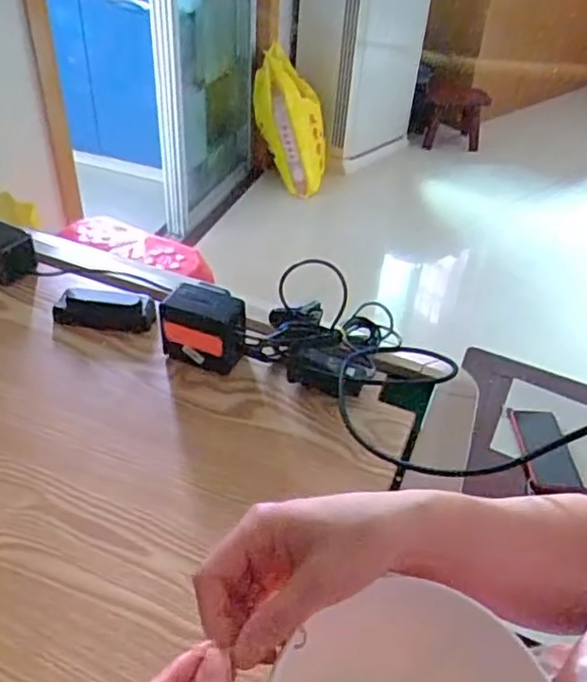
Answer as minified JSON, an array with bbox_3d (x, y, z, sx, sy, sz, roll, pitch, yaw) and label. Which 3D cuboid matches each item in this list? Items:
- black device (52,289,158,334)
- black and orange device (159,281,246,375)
[{"bbox_3d":[-0.216,-0.036,0.740,0.118,0.035,0.027,3,40,-3],"label":"black device"},{"bbox_3d":[-0.091,-0.012,0.670,0.087,0.078,0.054,10,40,5],"label":"black and orange device"}]

